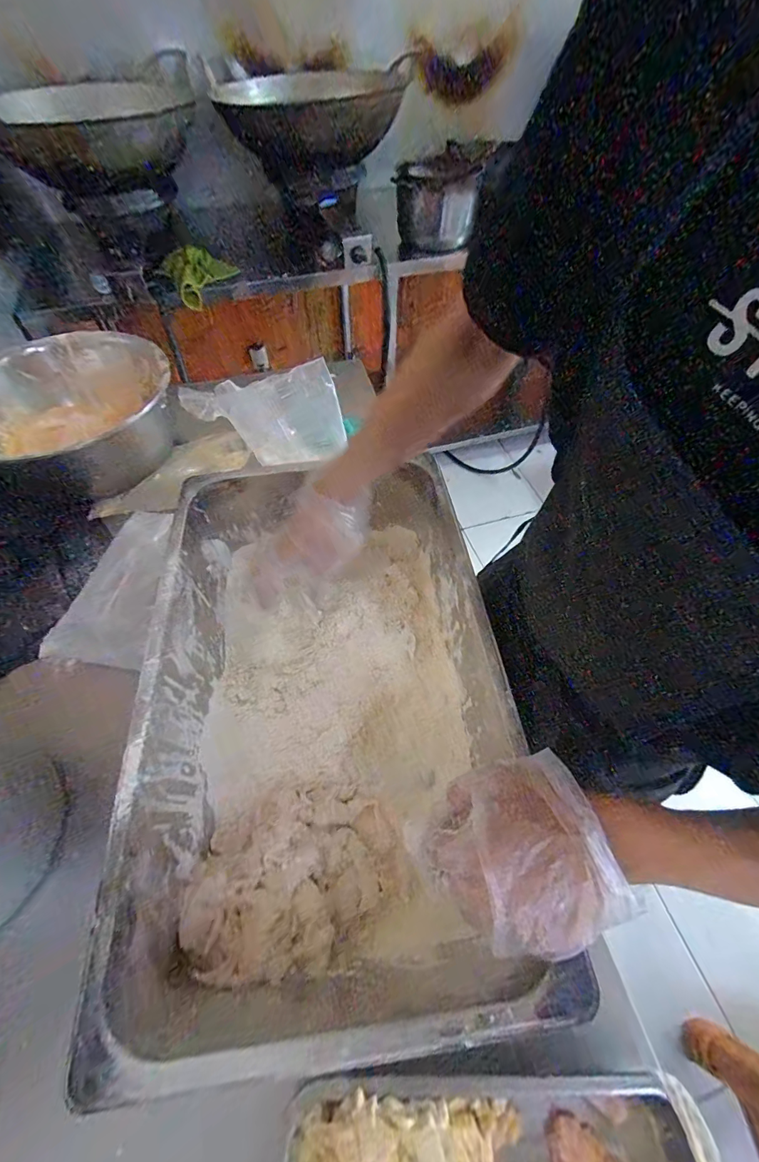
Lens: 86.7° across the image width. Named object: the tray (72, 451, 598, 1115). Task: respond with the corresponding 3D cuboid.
[{"bbox_3d":[-0.053,0.102,0.436,0.315,0.144,0.496,-6,57,-3],"label":"tray"}]

